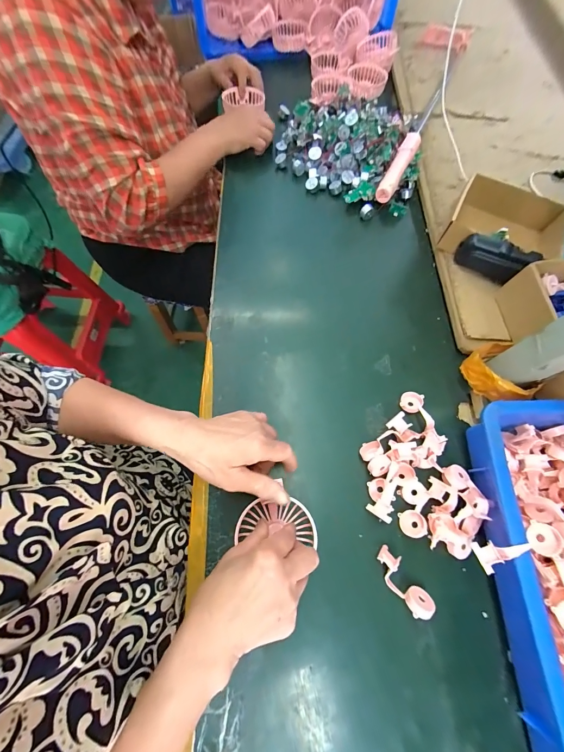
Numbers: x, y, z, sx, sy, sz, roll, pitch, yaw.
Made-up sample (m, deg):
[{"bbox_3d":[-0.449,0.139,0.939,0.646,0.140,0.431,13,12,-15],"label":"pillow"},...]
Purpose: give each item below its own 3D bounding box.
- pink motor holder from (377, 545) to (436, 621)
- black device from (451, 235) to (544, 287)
[{"bbox_3d":[0.132,0.225,0.330,0.027,0.026,0.069,-37,74,-15],"label":"pink motor holder"},{"bbox_3d":[0.316,-0.177,0.457,0.098,0.052,0.038,34,71,11],"label":"black device"}]

